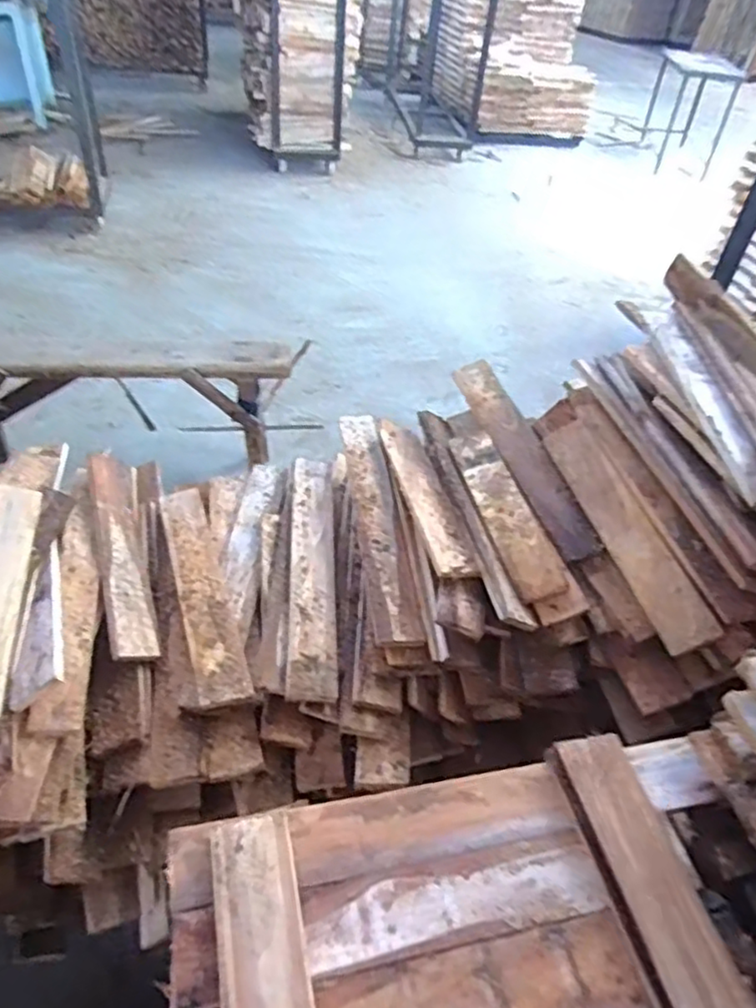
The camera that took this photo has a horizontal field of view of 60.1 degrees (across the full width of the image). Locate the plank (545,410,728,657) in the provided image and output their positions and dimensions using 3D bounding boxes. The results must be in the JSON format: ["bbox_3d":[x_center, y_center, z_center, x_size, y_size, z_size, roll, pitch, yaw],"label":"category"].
[{"bbox_3d":[0.364,0.028,0.985,0.075,0.017,0.414,-34,51,20],"label":"plank"}]

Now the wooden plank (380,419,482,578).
[{"bbox_3d":[0.073,-0.024,1.105,0.058,0.016,0.396,-12,44,-8],"label":"wooden plank"}]

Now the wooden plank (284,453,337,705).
[{"bbox_3d":[-0.111,0.097,1.086,0.068,0.029,0.500,1,42,-7],"label":"wooden plank"}]

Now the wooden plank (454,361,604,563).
[{"bbox_3d":[0.247,-0.100,1.137,0.069,0.017,0.473,-28,51,6],"label":"wooden plank"}]

